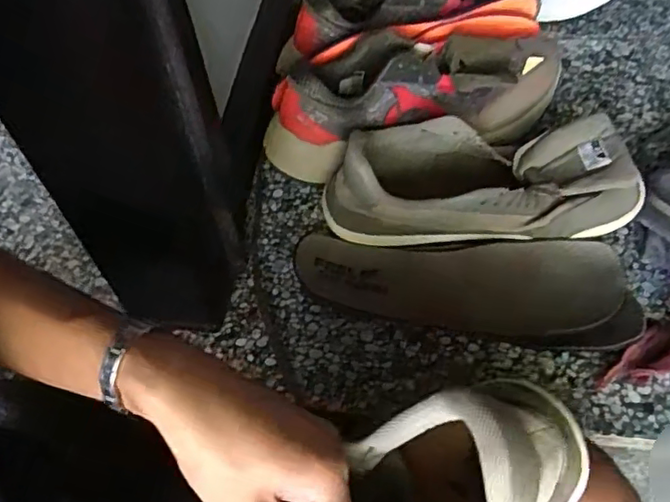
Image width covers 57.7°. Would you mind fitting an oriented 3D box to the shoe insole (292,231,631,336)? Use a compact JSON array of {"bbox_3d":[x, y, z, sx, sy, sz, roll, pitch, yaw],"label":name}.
[{"bbox_3d":[0.104,0.030,0.526,0.268,0.022,0.089,1,53,5],"label":"shoe insole"}]

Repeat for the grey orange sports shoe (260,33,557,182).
[{"bbox_3d":[0.079,-0.146,0.606,0.296,0.112,0.109,-9,53,-2],"label":"grey orange sports shoe"}]

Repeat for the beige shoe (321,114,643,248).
[{"bbox_3d":[0.127,-0.057,0.551,0.270,0.089,0.099,-2,53,3],"label":"beige shoe"}]

